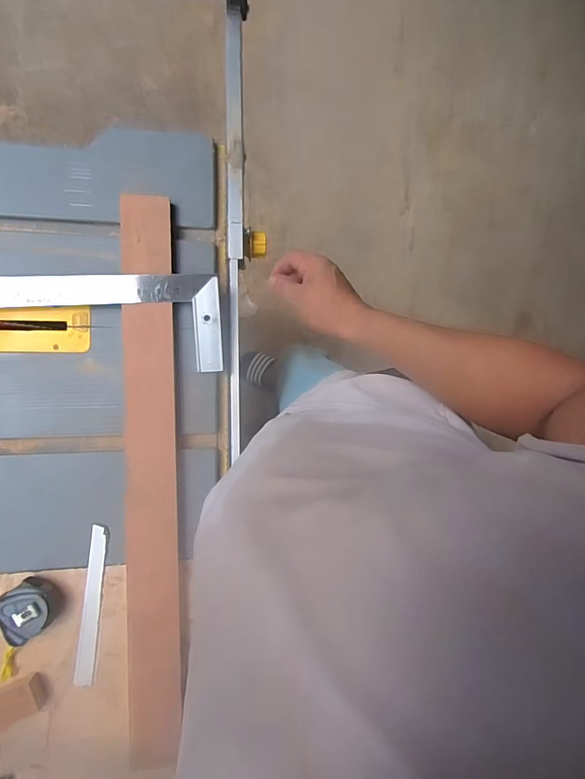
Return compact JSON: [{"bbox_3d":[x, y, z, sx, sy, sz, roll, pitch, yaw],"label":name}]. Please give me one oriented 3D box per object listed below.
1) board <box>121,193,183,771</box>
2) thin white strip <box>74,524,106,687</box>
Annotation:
[{"bbox_3d":[-0.190,0.109,0.539,0.070,0.016,0.729,-2,88,-10],"label":"board"},{"bbox_3d":[-0.267,0.289,0.541,0.022,0.005,0.206,6,88,-8],"label":"thin white strip"}]

